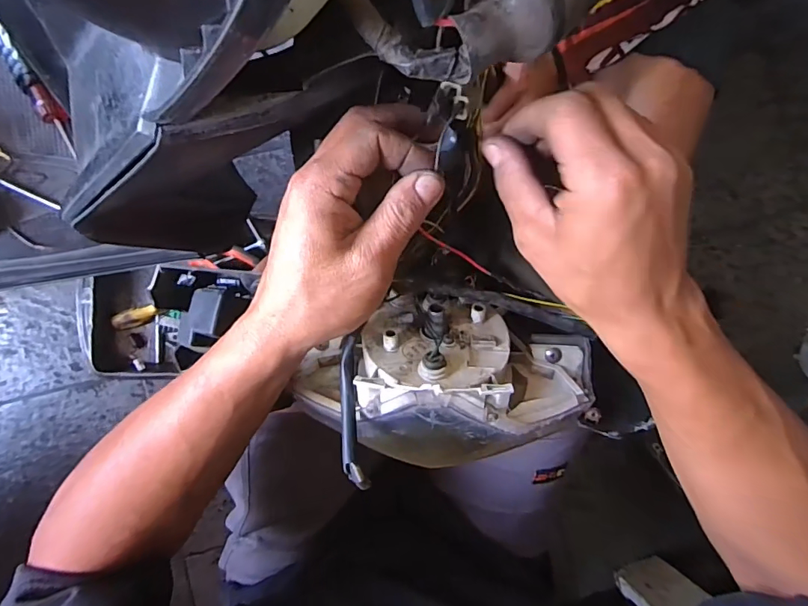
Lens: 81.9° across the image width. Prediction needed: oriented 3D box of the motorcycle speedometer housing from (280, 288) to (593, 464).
[{"bbox_3d":[0.032,0.044,0.294,0.199,0.112,0.109,6,87,-6],"label":"motorcycle speedometer housing"}]

